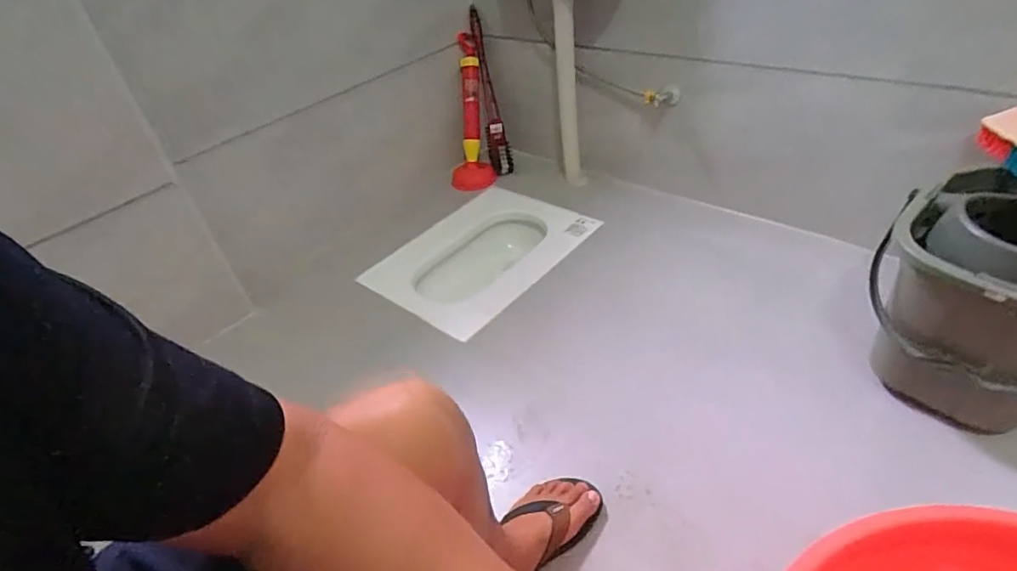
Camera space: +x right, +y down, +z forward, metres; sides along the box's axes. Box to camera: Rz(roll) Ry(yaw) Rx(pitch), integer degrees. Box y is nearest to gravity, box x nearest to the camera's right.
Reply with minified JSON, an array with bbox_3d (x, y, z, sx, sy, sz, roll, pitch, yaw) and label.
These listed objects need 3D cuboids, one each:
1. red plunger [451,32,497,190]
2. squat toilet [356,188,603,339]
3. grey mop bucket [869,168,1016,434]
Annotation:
[{"bbox_3d":[-0.109,-0.520,1.664,0.116,0.439,0.119,1,19,10],"label":"red plunger"},{"bbox_3d":[-0.085,-0.074,1.459,0.425,0.118,0.537,26,50,34],"label":"squat toilet"},{"bbox_3d":[0.757,0.014,0.866,0.296,0.307,0.328,20,47,30],"label":"grey mop bucket"}]

